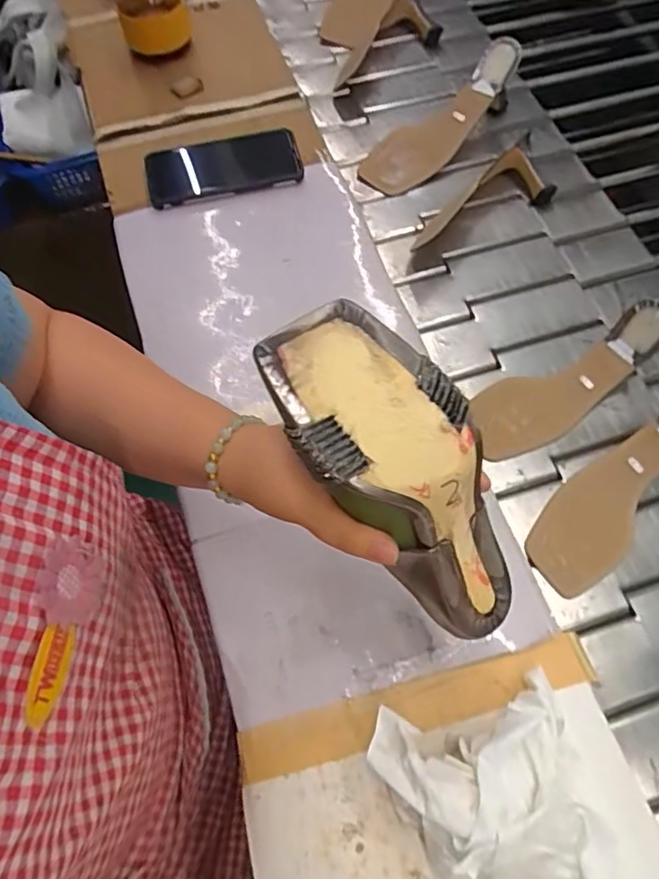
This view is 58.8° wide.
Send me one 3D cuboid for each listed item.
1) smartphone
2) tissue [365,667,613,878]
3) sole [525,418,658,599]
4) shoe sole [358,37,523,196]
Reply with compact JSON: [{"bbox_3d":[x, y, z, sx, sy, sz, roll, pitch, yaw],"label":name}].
[{"bbox_3d":[-0.116,-0.293,0.633,0.162,0.012,0.075,-13,74,1],"label":"smartphone"},{"bbox_3d":[0.099,0.221,0.363,0.131,0.053,0.120,-11,66,-5],"label":"tissue"},{"bbox_3d":[0.258,0.042,0.512,0.071,0.046,0.210,42,91,18],"label":"sole"},{"bbox_3d":[0.132,-0.380,0.699,0.221,0.044,0.086,-40,67,13],"label":"shoe sole"}]

